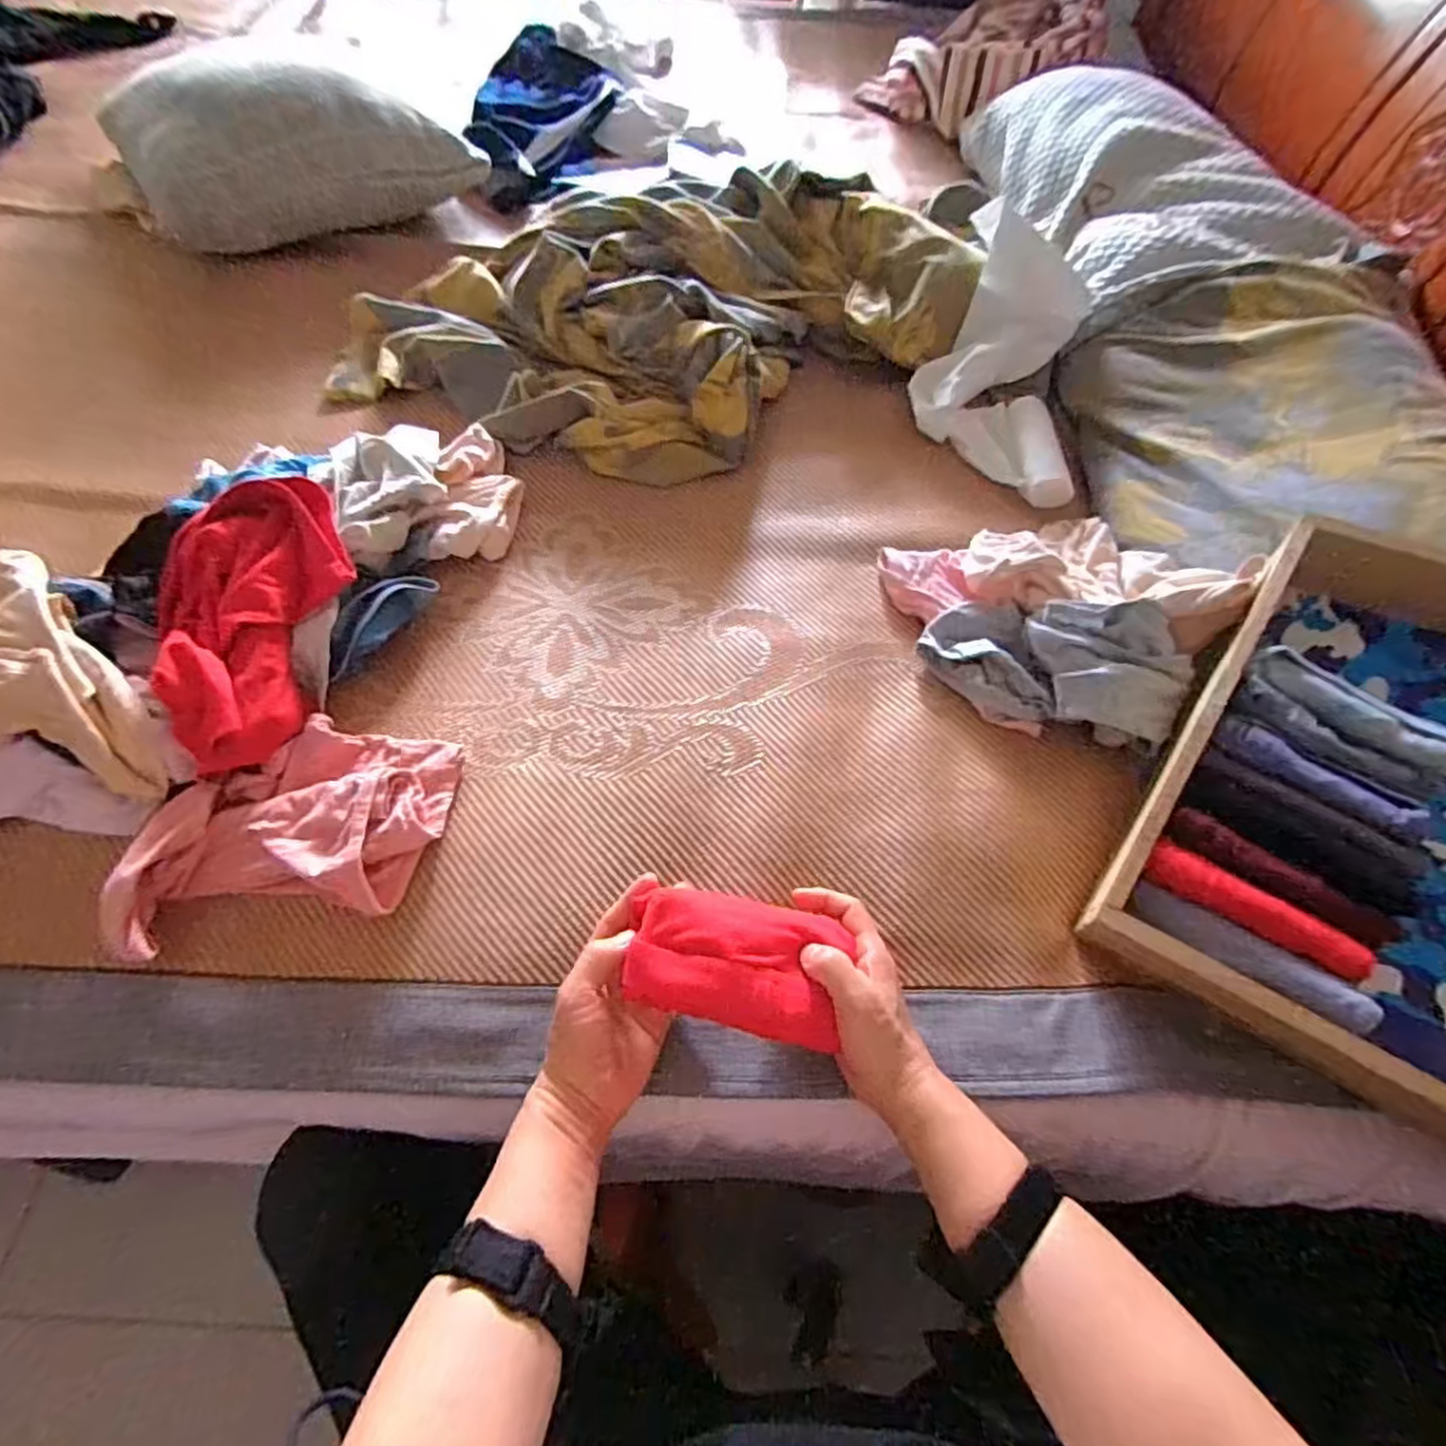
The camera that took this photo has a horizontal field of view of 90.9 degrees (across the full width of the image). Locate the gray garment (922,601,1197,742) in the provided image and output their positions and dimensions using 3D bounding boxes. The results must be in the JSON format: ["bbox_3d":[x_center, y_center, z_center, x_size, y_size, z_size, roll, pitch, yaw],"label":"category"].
[{"bbox_3d":[0.275,-0.053,0.594,0.203,0.075,0.111,17,61,6],"label":"gray garment"}]

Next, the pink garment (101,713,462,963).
[{"bbox_3d":[-0.311,0.071,0.525,0.221,0.037,0.161,-9,62,-9],"label":"pink garment"}]

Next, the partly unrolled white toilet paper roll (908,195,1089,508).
[{"bbox_3d":[0.306,-0.397,0.779,0.176,0.075,0.337,9,78,1],"label":"partly unrolled white toilet paper roll"}]

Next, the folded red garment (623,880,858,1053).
[{"bbox_3d":[0.011,0.153,0.455,0.132,0.027,0.079,8,61,1],"label":"folded red garment"}]

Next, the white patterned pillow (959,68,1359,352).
[{"bbox_3d":[0.530,-0.712,0.938,0.302,0.113,0.538,-5,61,-6],"label":"white patterned pillow"}]

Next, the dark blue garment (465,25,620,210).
[{"bbox_3d":[-0.266,-0.924,1.076,0.214,0.054,0.500,-2,61,-4],"label":"dark blue garment"}]

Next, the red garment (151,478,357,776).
[{"bbox_3d":[-0.381,-0.084,0.572,0.124,0.087,0.244,8,61,1],"label":"red garment"}]

